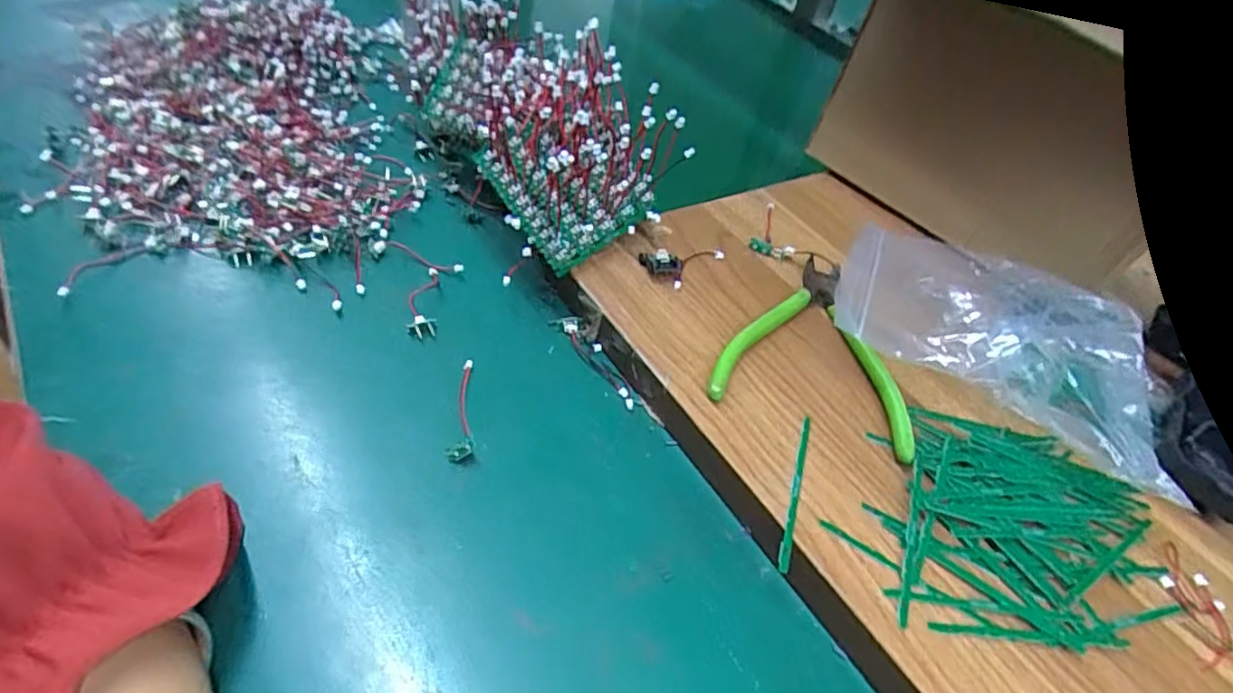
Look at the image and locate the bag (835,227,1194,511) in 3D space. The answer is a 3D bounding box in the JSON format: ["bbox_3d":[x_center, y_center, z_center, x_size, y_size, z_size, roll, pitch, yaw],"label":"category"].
[{"bbox_3d":[0.225,-0.017,0.351,0.191,0.046,0.122,22,46,7],"label":"bag"}]

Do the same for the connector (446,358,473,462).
[{"bbox_3d":[-0.080,0.031,0.326,0.013,0.013,0.064,2,47,-13],"label":"connector"}]

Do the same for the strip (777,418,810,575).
[{"bbox_3d":[0.084,0.066,0.294,0.004,0.006,0.086,21,46,6],"label":"strip"}]

